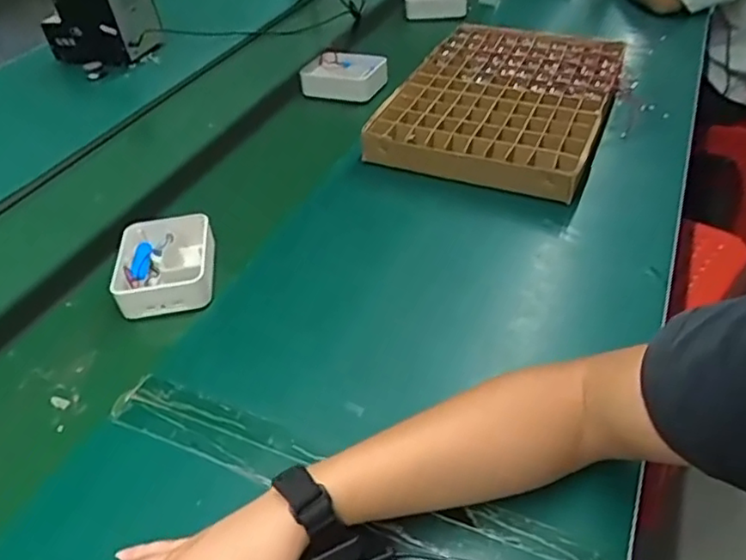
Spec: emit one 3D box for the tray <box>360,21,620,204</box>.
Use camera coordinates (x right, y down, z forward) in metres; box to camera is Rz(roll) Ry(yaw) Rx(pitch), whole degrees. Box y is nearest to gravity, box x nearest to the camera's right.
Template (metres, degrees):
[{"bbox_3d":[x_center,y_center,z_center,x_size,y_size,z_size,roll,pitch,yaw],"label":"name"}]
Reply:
[{"bbox_3d":[0.195,-0.272,0.943,0.294,0.068,0.422,15,44,20],"label":"tray"}]

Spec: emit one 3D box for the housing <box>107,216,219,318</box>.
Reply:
[{"bbox_3d":[-0.235,-0.018,0.716,0.102,0.057,0.126,-8,41,-5],"label":"housing"}]

